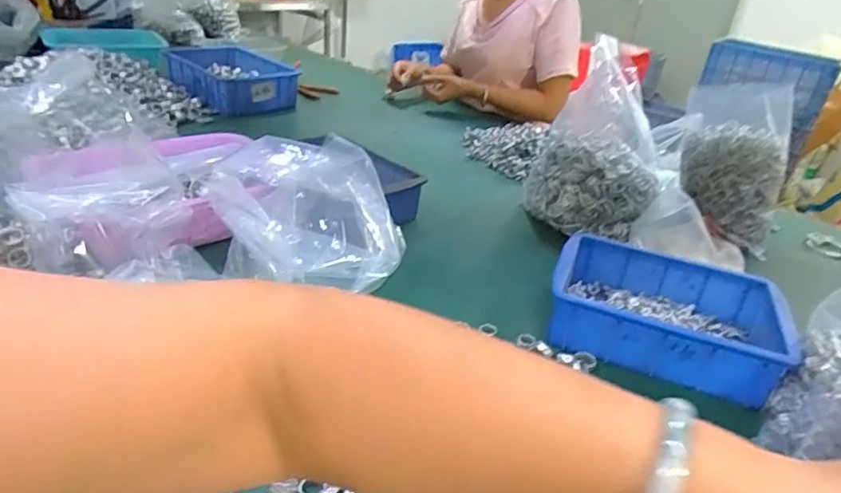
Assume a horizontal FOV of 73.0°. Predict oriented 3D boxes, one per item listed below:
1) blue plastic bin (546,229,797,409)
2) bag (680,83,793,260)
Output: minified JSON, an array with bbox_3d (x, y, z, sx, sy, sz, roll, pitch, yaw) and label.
[{"bbox_3d":[0.277,0.074,0.657,0.240,0.066,0.174,16,29,15],"label":"blue plastic bin"},{"bbox_3d":[0.502,-0.130,0.908,0.167,0.208,0.105,23,32,27],"label":"bag"}]

